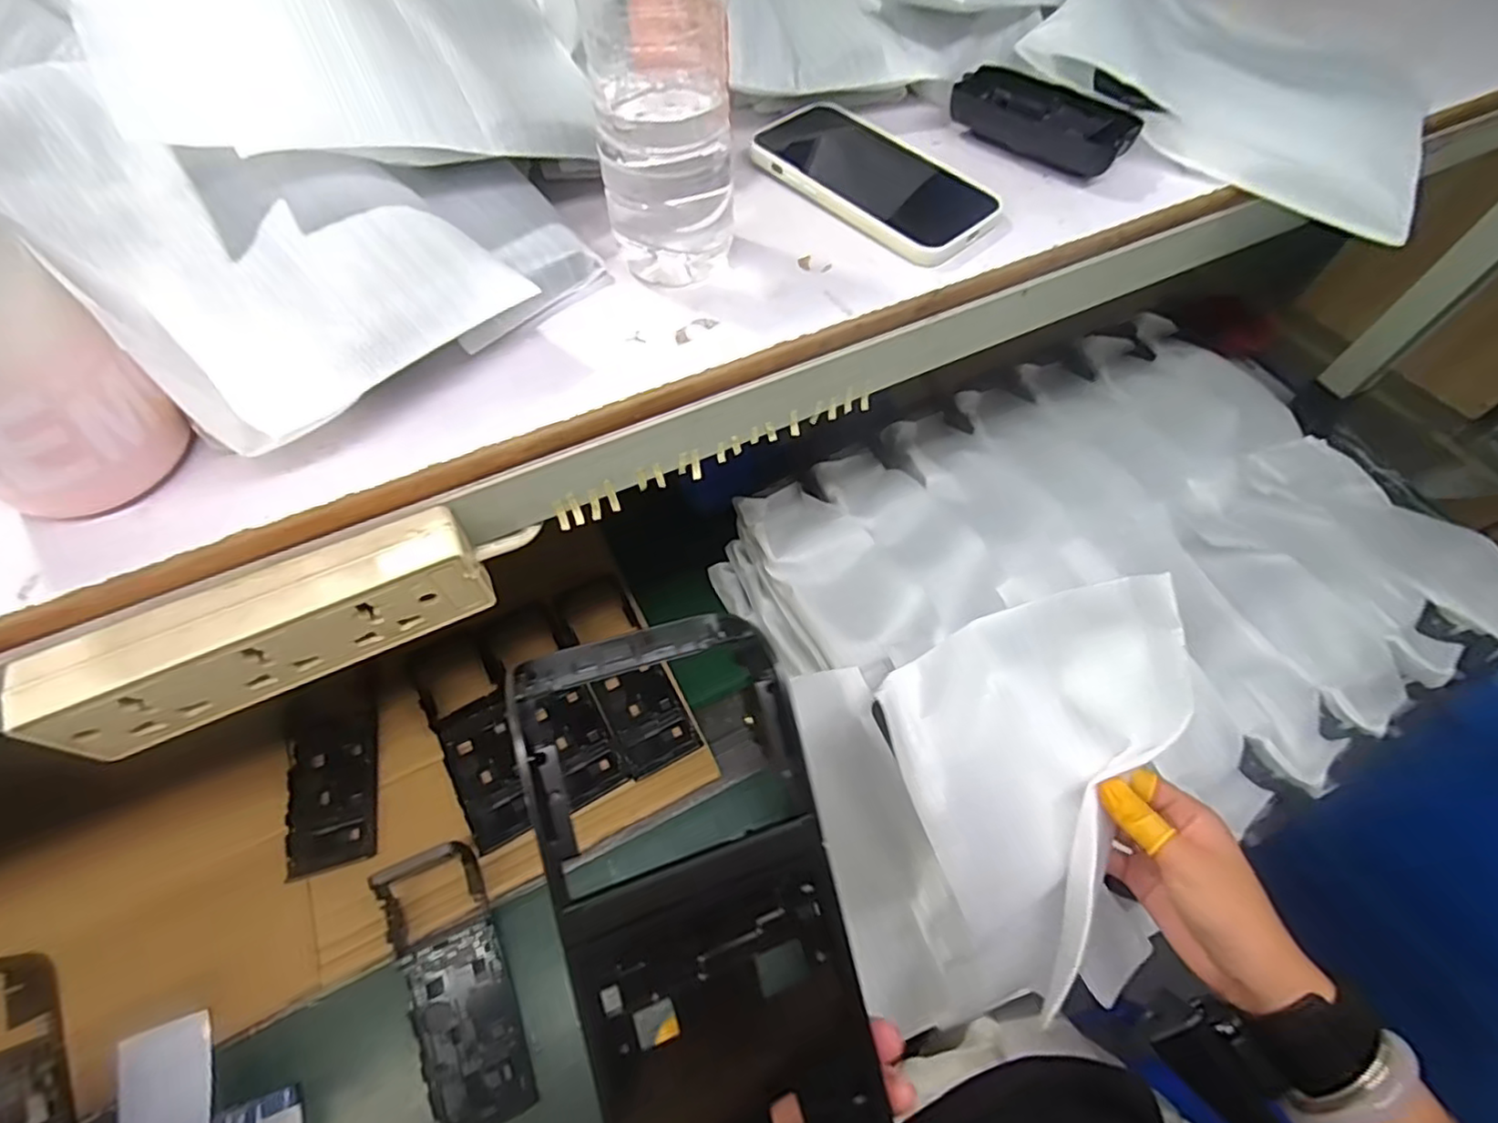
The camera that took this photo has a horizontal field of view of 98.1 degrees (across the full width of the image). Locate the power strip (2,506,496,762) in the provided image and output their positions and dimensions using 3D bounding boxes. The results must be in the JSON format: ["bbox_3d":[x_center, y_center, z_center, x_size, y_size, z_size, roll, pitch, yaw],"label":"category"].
[{"bbox_3d":[-0.205,0.030,0.286,0.172,0.055,0.029,-23,62,-16],"label":"power strip"}]

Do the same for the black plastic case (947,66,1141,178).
[{"bbox_3d":[0.177,-0.272,0.401,0.110,0.026,0.045,40,65,20],"label":"black plastic case"}]

